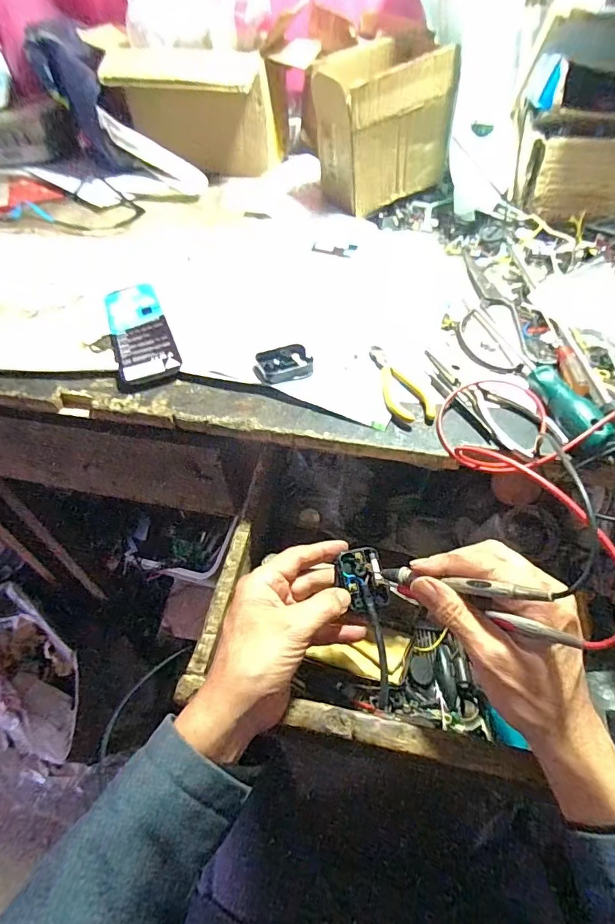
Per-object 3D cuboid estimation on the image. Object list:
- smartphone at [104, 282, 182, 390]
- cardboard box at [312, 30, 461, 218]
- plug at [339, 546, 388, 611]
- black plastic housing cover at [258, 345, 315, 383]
[{"bbox_3d":[-0.174,-0.139,0.479,0.060,0.012,0.172,-15,53,-12],"label":"smartphone"},{"bbox_3d":[0.094,-0.416,0.589,0.156,0.155,0.092,-25,55,-15],"label":"cardboard box"},{"bbox_3d":[0.047,0.097,0.385,0.034,0.022,0.047,-14,75,1],"label":"plug"},{"bbox_3d":[-0.021,-0.092,0.432,0.048,0.009,0.042,-18,54,-13],"label":"black plastic housing cover"}]

